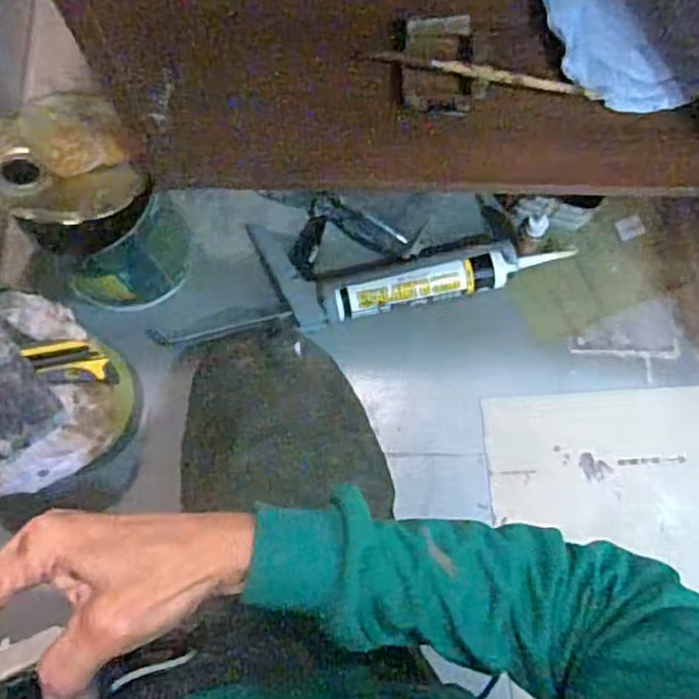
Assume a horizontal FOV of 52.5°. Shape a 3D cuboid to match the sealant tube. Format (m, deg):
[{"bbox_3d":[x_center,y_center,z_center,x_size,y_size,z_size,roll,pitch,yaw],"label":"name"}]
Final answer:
[{"bbox_3d":[0.113,-0.079,0.824,0.273,0.046,0.044,-13,79,-4],"label":"sealant tube"}]

